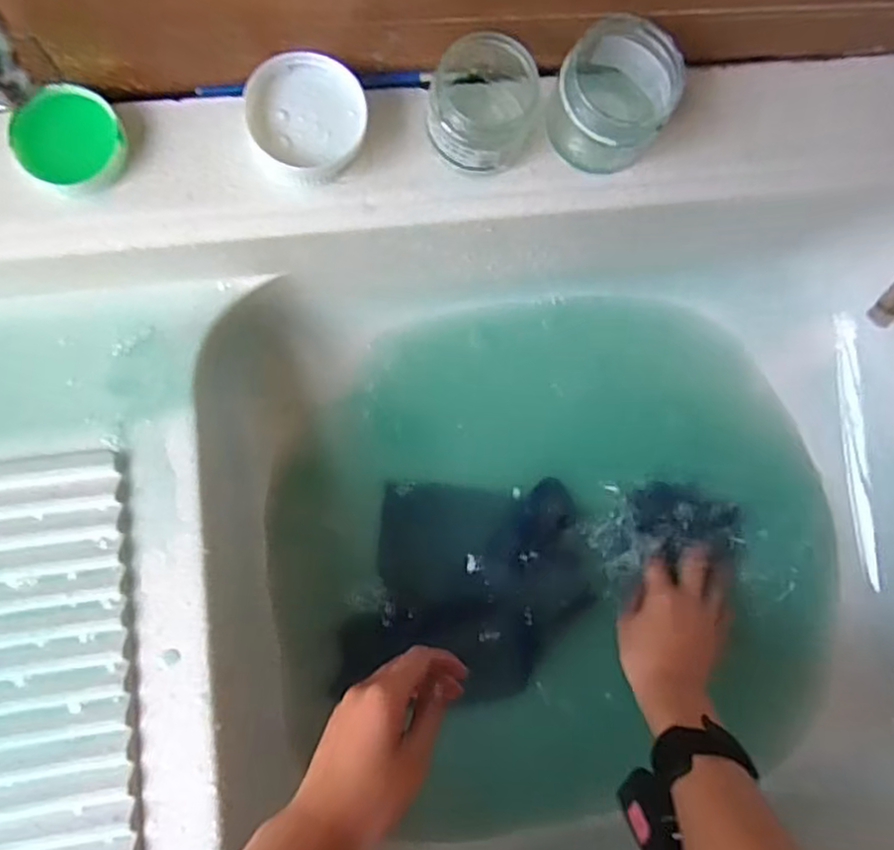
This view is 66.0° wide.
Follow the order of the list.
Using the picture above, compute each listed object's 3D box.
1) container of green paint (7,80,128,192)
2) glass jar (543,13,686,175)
[{"bbox_3d":[-0.204,-0.155,0.374,0.055,0.023,0.048,1,85,-6],"label":"container of green paint"},{"bbox_3d":[0.094,-0.184,0.387,0.064,0.053,0.065,39,82,-2],"label":"glass jar"}]

